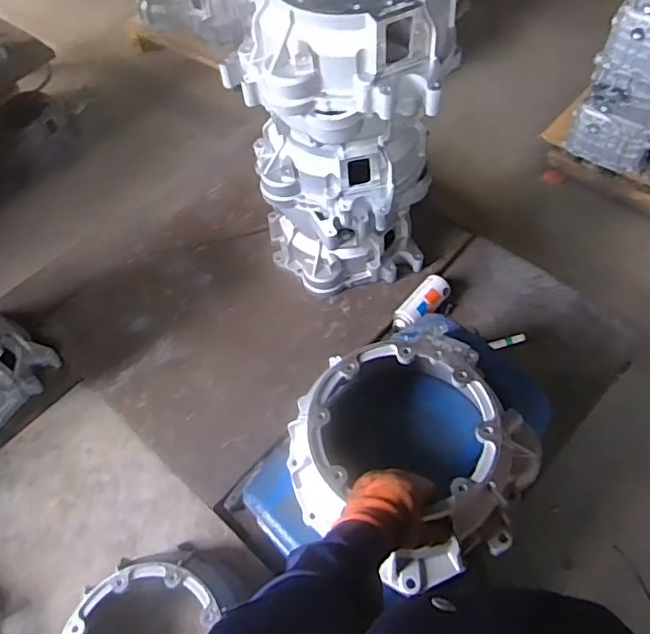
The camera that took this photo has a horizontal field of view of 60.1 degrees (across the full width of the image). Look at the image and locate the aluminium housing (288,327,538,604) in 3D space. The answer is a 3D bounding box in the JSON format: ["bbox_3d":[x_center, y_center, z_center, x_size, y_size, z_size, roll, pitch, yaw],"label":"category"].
[{"bbox_3d":[0.121,0.186,0.767,0.304,0.118,0.299,-2,57,4],"label":"aluminium housing"}]

